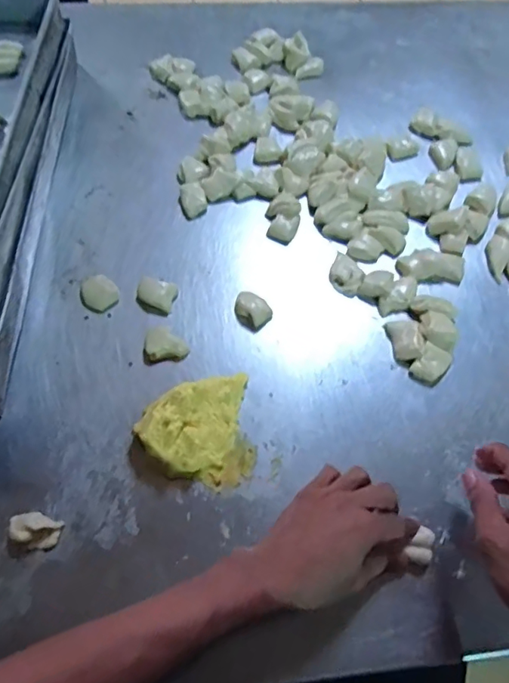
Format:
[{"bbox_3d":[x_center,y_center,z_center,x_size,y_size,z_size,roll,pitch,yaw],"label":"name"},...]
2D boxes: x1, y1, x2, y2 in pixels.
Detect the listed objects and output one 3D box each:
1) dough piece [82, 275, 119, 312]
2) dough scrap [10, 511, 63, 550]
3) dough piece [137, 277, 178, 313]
[{"bbox_3d":[-0.174,-0.055,0.581,0.043,0.008,0.038,41,65,19],"label":"dough piece"},{"bbox_3d":[-0.190,0.163,0.447,0.042,0.017,0.027,19,60,8],"label":"dough scrap"},{"bbox_3d":[-0.109,-0.057,0.583,0.041,0.015,0.037,16,59,6],"label":"dough piece"}]

